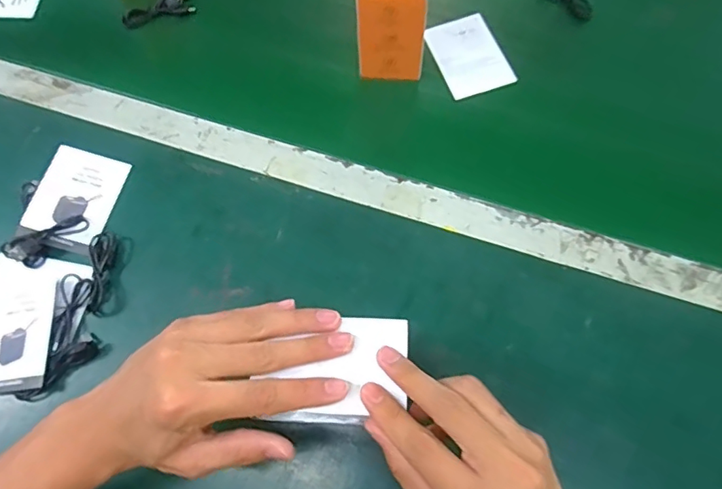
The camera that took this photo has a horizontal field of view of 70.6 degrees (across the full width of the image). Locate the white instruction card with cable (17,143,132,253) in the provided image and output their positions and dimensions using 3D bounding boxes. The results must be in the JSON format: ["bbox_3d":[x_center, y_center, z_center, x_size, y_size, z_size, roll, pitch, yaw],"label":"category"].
[{"bbox_3d":[-0.274,-0.045,0.490,0.073,0.010,0.100,14,68,-5],"label":"white instruction card with cable"}]

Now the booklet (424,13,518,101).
[{"bbox_3d":[0.119,-0.208,0.561,0.072,0.006,0.098,-19,71,-4],"label":"booklet"}]

